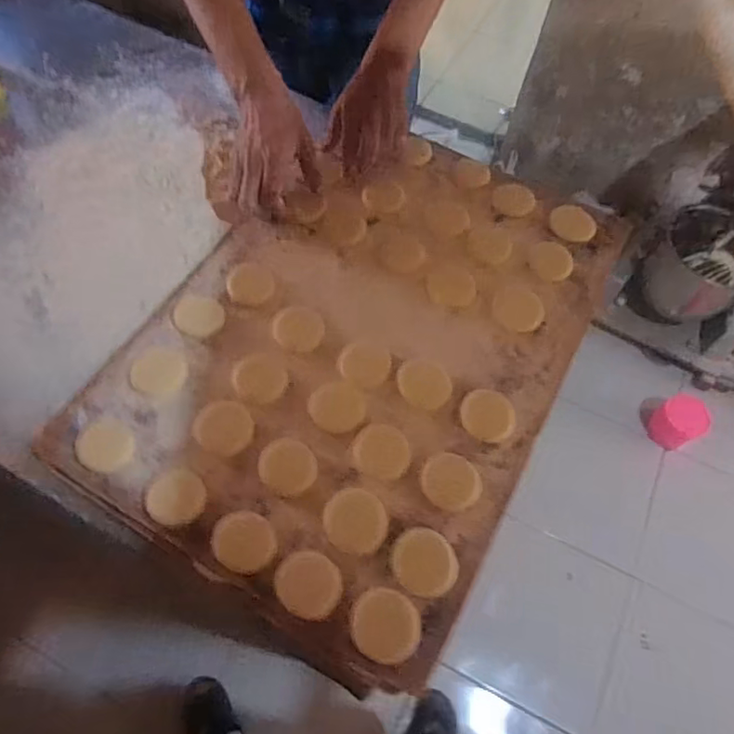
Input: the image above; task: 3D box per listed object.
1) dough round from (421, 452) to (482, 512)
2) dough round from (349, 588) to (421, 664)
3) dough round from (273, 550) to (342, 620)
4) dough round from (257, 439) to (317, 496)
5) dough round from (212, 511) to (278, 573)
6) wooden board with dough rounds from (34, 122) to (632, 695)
[{"bbox_3d":[0.082,0.109,0.531,0.056,0.005,0.053,2,61,-4],"label":"dough round"},{"bbox_3d":[0.017,0.217,0.465,0.055,0.010,0.056,1,60,-2],"label":"dough round"},{"bbox_3d":[-0.051,0.189,0.483,0.056,0.004,0.052,2,61,-4],"label":"dough round"},{"bbox_3d":[-0.076,0.095,0.530,0.053,0.004,0.055,1,60,-2],"label":"dough round"},{"bbox_3d":[-0.109,0.156,0.496,0.057,0.004,0.047,24,62,12],"label":"dough round"},{"bbox_3d":[-0.002,-0.046,0.614,0.428,0.024,0.591,27,62,13],"label":"wooden board with dough rounds"}]

